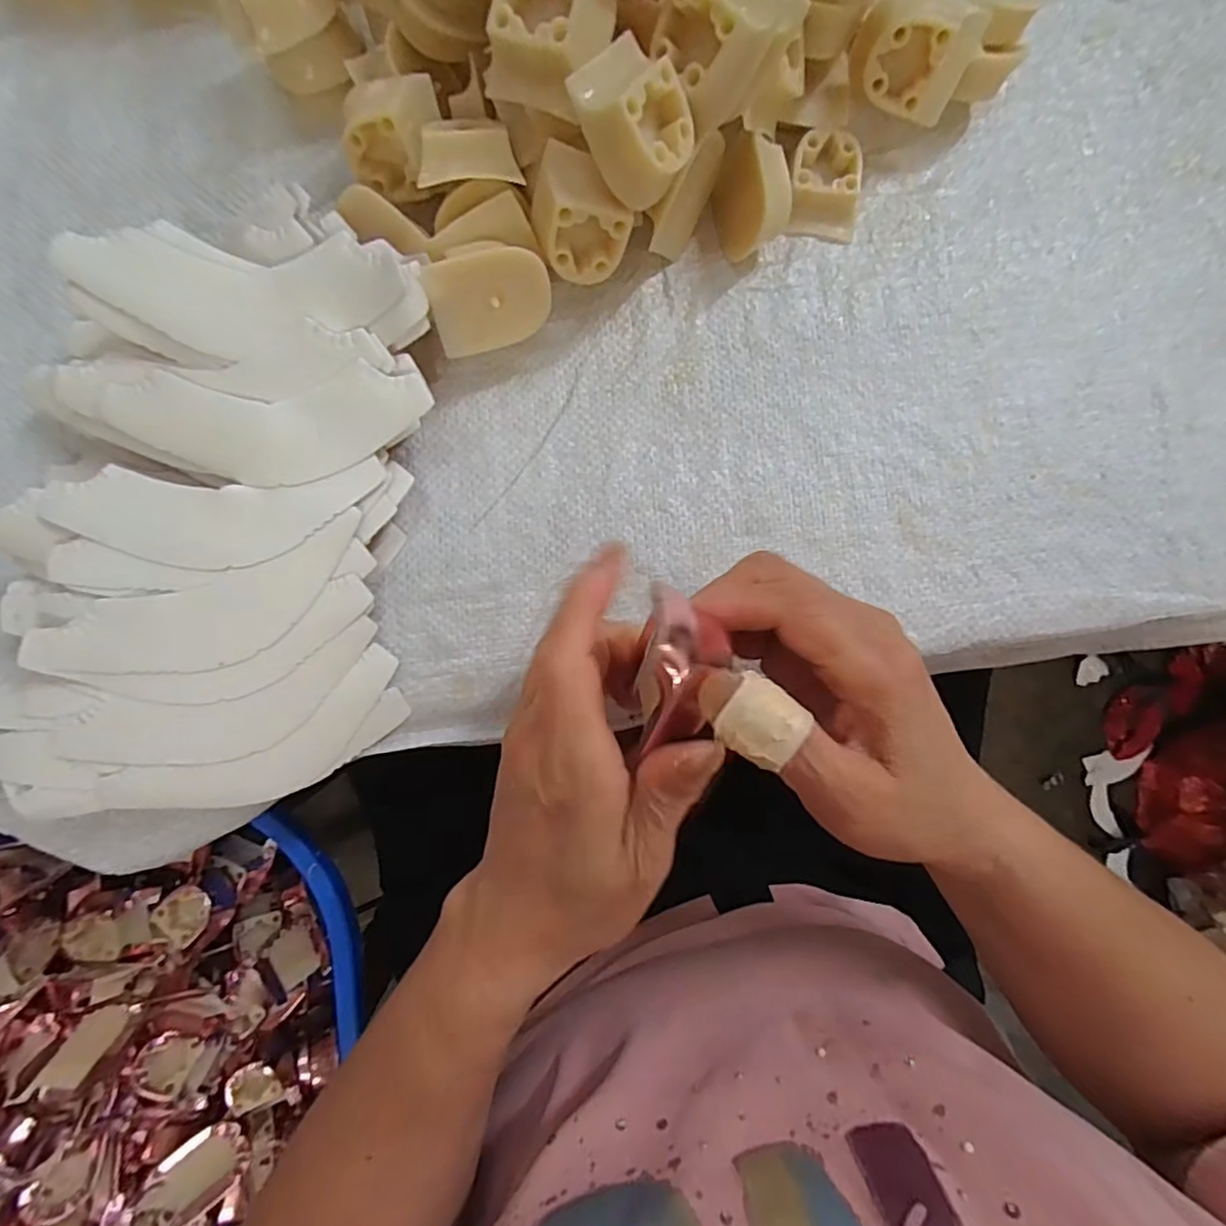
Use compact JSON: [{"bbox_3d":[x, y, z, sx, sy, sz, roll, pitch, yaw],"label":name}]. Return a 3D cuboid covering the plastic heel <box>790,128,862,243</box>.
[{"bbox_3d":[0.096,-0.192,0.272,0.031,0.017,0.041,-1,87,-2],"label":"plastic heel"}]

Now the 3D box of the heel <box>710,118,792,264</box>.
[{"bbox_3d":[0.060,-0.181,0.259,0.023,0.038,0.044,-17,88,-3],"label":"heel"}]

